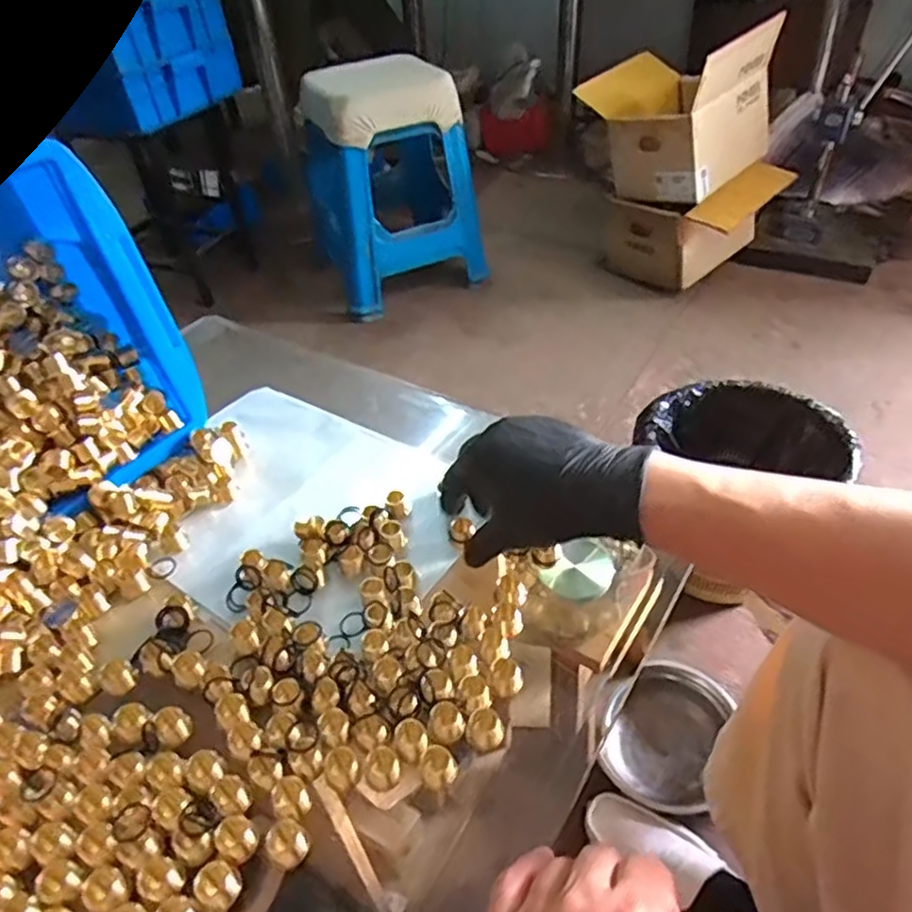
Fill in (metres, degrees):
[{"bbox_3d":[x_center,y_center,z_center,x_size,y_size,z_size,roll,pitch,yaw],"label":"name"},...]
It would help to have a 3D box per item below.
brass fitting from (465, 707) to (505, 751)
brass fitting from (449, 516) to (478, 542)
[{"bbox_3d":[0.017,0.159,0.394,0.022,0.014,0.018,-1,42,5],"label":"brass fitting"},{"bbox_3d":[0.005,0.053,0.497,0.019,0.013,0.013,-7,42,-2],"label":"brass fitting"}]

